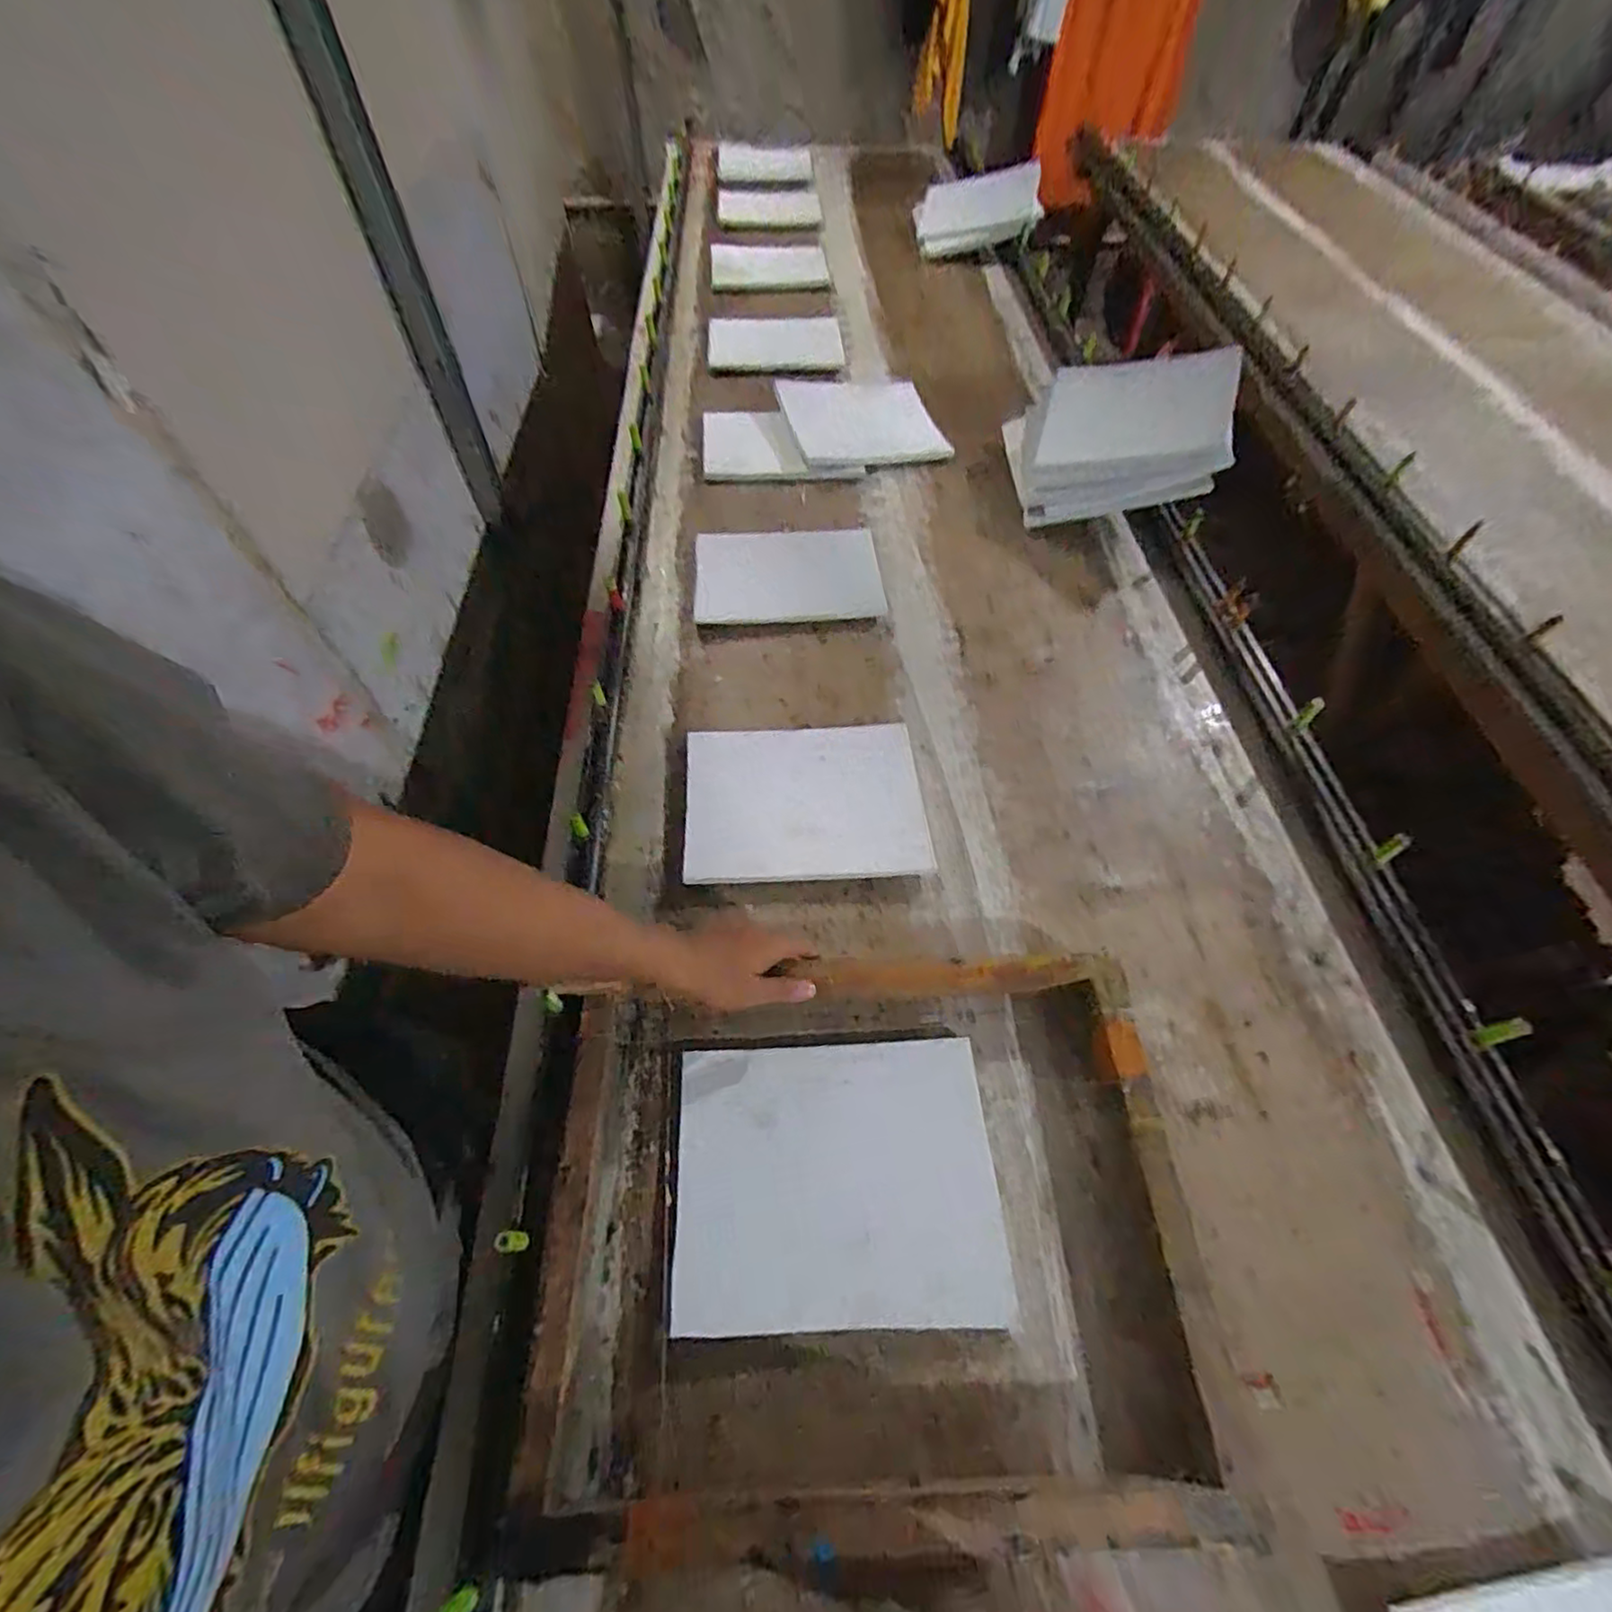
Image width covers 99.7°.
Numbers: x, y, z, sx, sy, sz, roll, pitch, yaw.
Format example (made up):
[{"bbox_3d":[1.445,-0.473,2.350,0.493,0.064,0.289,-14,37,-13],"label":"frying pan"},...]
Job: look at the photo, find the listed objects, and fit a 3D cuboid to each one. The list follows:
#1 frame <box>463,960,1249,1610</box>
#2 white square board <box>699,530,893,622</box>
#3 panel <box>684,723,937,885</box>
[{"bbox_3d":[0.052,0.330,0.551,0.503,0.078,0.414,-3,58,1],"label":"frame"},{"bbox_3d":[-0.026,-0.342,1.001,0.268,0.014,0.175,-4,67,-5],"label":"white square board"},{"bbox_3d":[-0.003,-0.006,0.801,0.271,0.017,0.207,-3,58,-1],"label":"panel"}]

